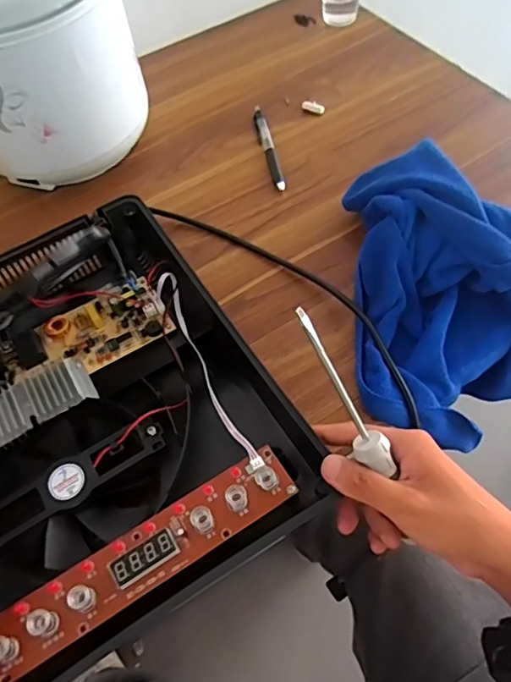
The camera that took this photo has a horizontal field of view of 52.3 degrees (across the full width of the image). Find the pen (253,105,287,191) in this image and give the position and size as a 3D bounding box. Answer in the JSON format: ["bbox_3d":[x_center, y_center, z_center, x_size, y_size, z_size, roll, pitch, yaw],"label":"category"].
[{"bbox_3d":[0.014,-0.227,0.604,0.016,0.009,0.150,-12,59,-3],"label":"pen"}]

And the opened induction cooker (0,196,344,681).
[{"bbox_3d":[-0.142,0.045,0.405,0.268,0.073,0.344,-29,61,-13],"label":"opened induction cooker"}]

